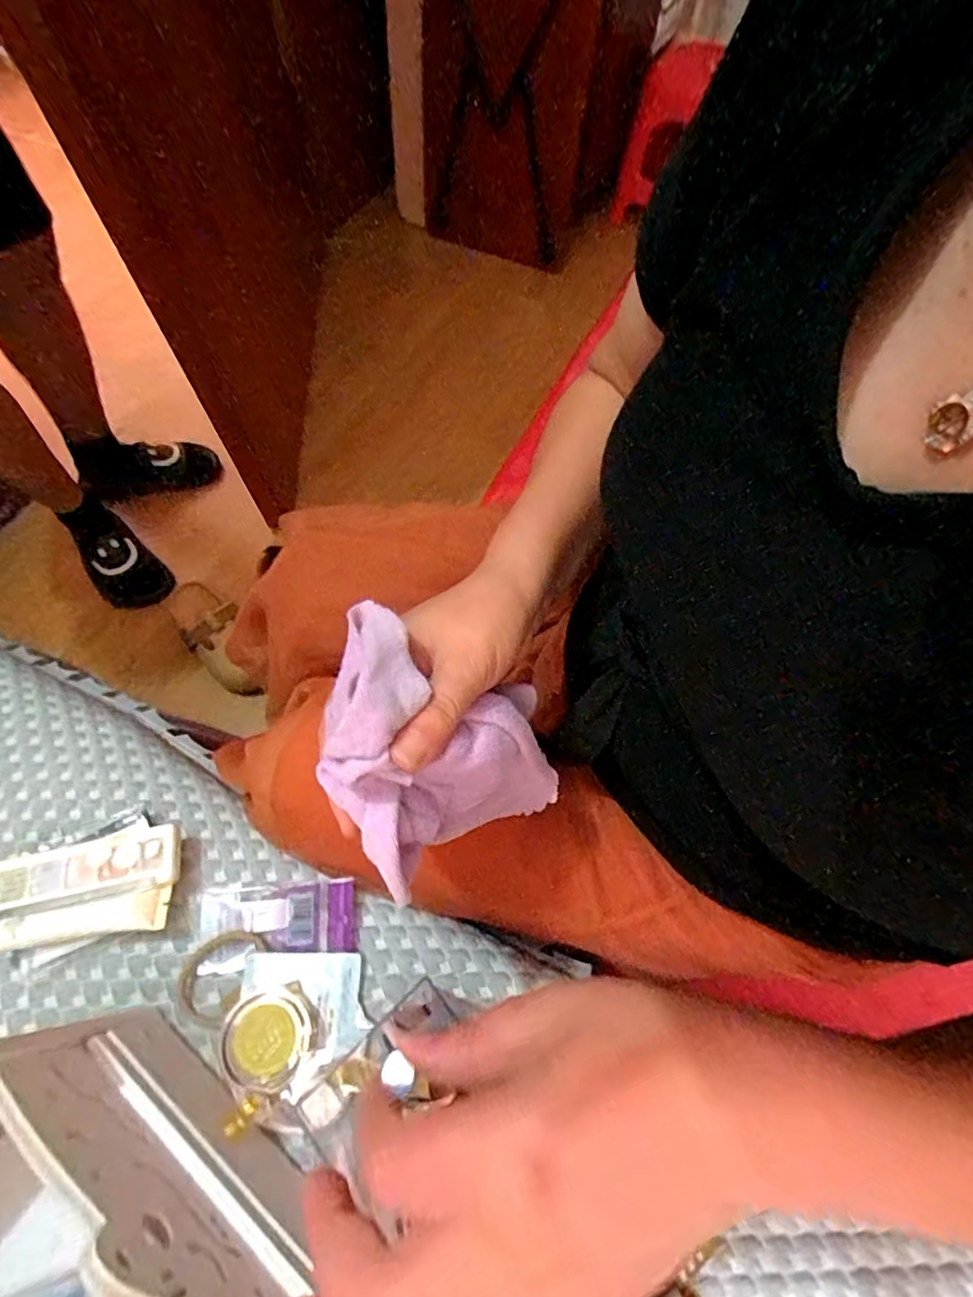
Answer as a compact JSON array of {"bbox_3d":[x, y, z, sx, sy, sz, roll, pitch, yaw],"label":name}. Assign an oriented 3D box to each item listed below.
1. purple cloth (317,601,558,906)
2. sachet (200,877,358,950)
[{"bbox_3d":[-0.027,0.039,0.277,0.106,0.111,0.106,-34,68,-16],"label":"purple cloth"},{"bbox_3d":[-0.133,0.169,0.363,0.097,0.005,0.040,1,63,0],"label":"sachet"}]

